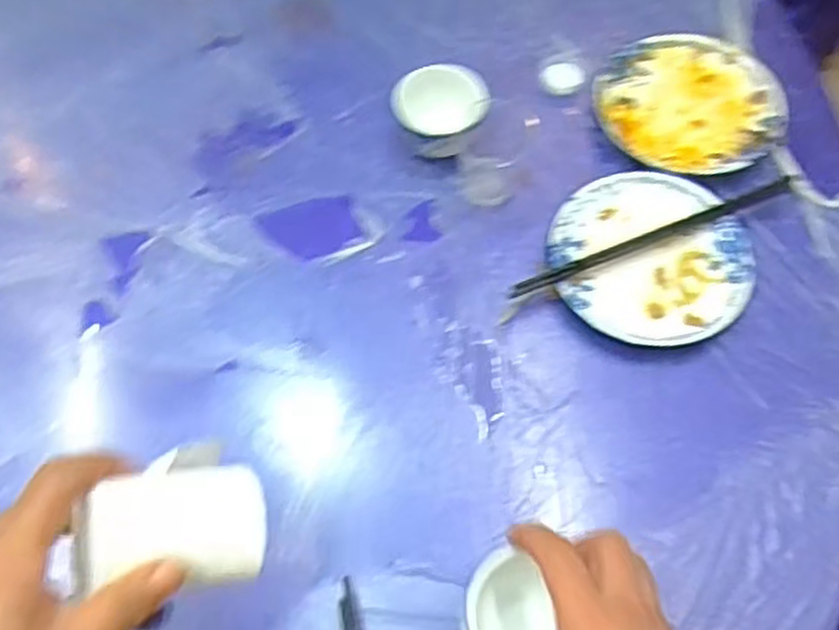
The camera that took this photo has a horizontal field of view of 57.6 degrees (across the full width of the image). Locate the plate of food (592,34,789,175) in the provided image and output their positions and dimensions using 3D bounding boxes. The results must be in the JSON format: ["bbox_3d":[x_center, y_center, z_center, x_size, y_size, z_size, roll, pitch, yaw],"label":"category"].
[{"bbox_3d":[0.240,-0.190,0.680,0.155,0.024,0.143,0,64,0],"label":"plate of food"}]

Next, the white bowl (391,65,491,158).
[{"bbox_3d":[0.014,-0.168,0.652,0.074,0.062,0.073,0,64,0],"label":"white bowl"}]

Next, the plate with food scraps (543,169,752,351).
[{"bbox_3d":[0.187,-0.047,0.616,0.158,0.022,0.143,26,67,12],"label":"plate with food scraps"}]

